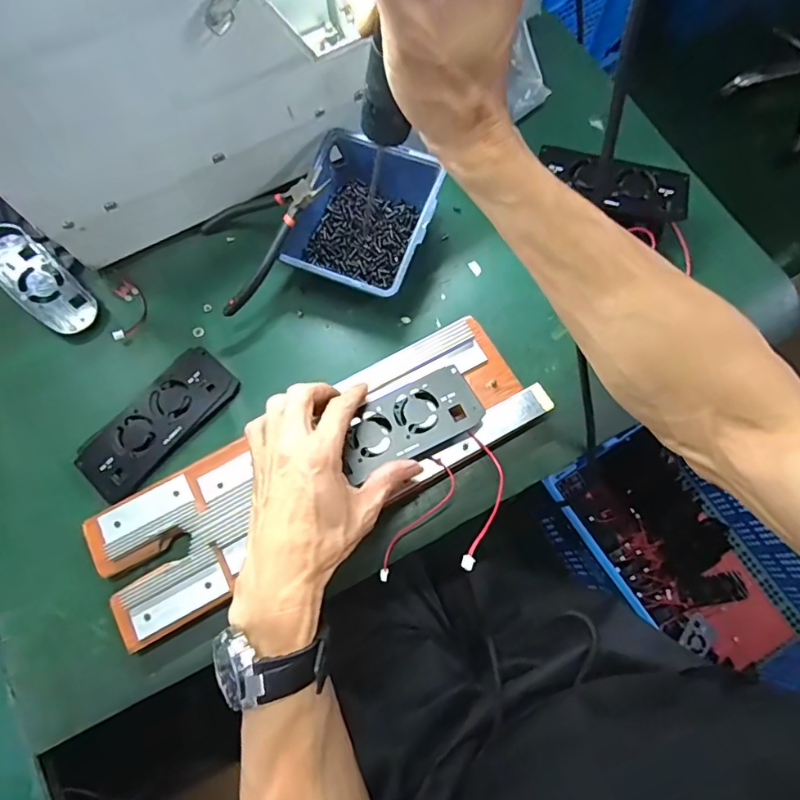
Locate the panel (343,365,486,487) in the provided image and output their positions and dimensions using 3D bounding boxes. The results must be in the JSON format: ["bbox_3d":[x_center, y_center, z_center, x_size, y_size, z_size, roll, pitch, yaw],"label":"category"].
[{"bbox_3d":[0.007,0.020,0.431,0.115,0.019,0.058,-26,75,-7],"label":"panel"}]

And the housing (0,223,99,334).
[{"bbox_3d":[-0.339,-0.111,0.488,0.048,0.014,0.112,-44,103,-12],"label":"housing"}]

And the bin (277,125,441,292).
[{"bbox_3d":[-0.034,-0.166,0.490,0.119,0.051,0.136,20,74,6],"label":"bin"}]

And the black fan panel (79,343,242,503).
[{"bbox_3d":[-0.214,0.020,0.466,0.062,0.016,0.146,41,77,11],"label":"black fan panel"}]

